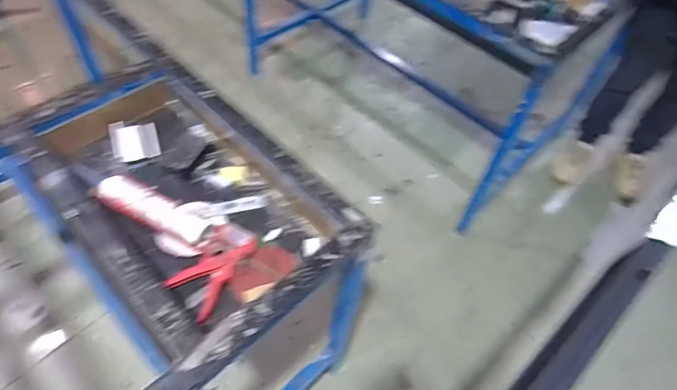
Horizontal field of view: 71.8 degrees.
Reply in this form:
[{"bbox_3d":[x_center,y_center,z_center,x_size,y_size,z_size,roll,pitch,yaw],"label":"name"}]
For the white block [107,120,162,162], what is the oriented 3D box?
[{"bbox_3d":[-0.434,-0.116,1.000,0.092,0.026,0.117,-16,56,-17],"label":"white block"}]

